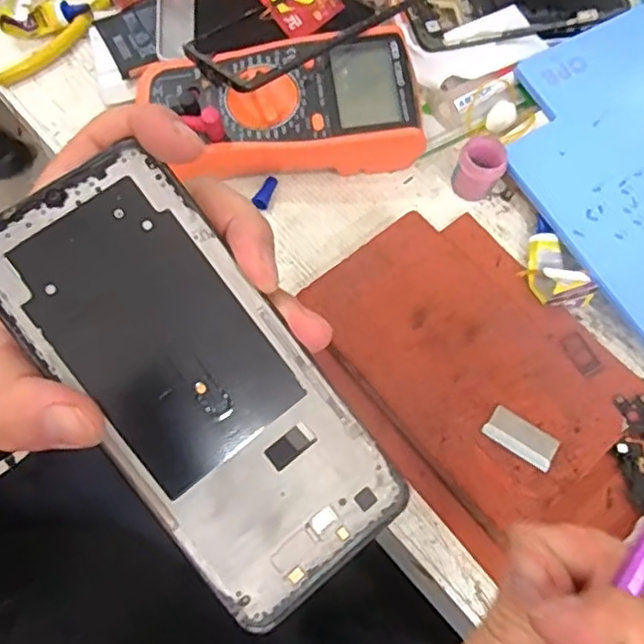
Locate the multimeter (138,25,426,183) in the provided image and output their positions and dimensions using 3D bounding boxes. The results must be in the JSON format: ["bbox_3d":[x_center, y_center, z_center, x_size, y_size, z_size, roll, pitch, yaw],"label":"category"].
[{"bbox_3d":[-0.026,-0.138,0.428,0.173,0.051,0.086,-8,68,-6],"label":"multimeter"}]

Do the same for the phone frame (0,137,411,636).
[{"bbox_3d":[-0.043,0.021,0.225,0.071,0.014,0.158,-38,91,-15],"label":"phone frame"}]

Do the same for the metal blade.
[{"bbox_3d":[0.108,0.063,0.357,0.038,0.004,0.019,34,71,10],"label":"metal blade"}]

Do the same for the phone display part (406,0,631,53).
[{"bbox_3d":[0.141,-0.239,0.483,0.164,0.014,0.083,-10,67,-8],"label":"phone display part"}]

